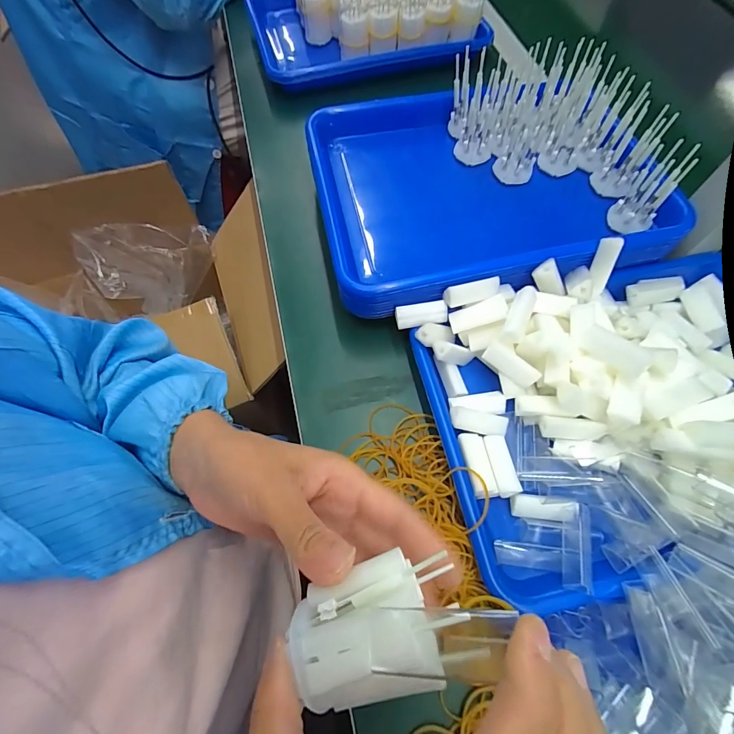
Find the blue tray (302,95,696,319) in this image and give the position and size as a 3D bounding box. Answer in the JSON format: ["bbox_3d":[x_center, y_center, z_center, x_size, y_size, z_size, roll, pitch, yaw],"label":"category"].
[{"bbox_3d":[0.113,-0.180,0.399,0.321,0.073,0.250,-10,66,-4],"label":"blue tray"}]

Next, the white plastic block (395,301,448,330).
[{"bbox_3d":[0.048,-0.046,0.333,0.046,0.015,0.016,-11,66,-4],"label":"white plastic block"}]

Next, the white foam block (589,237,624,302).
[{"bbox_3d":[0.207,-0.086,0.328,0.016,0.053,0.010,3,27,2],"label":"white foam block"}]

